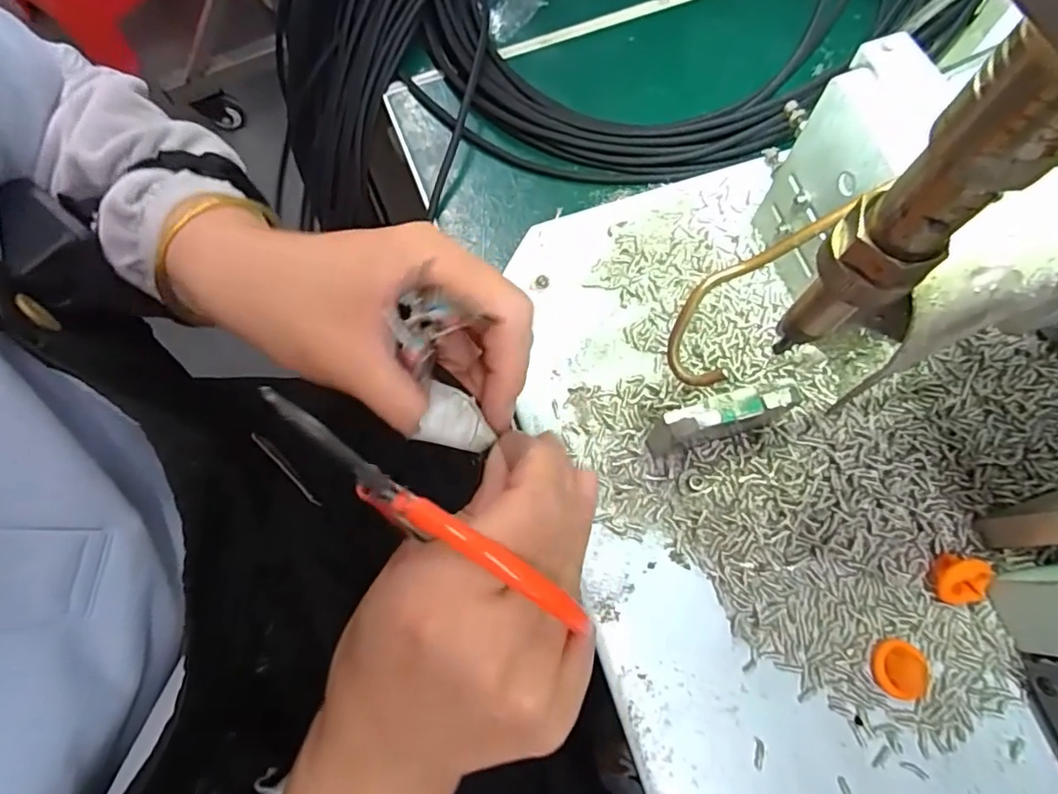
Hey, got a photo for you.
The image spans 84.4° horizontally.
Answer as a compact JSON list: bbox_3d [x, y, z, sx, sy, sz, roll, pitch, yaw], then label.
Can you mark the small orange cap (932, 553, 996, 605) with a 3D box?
[{"bbox_3d":[0.165,0.069,0.223,0.018,0.010,0.019,1,107,11],"label":"small orange cap"}]

